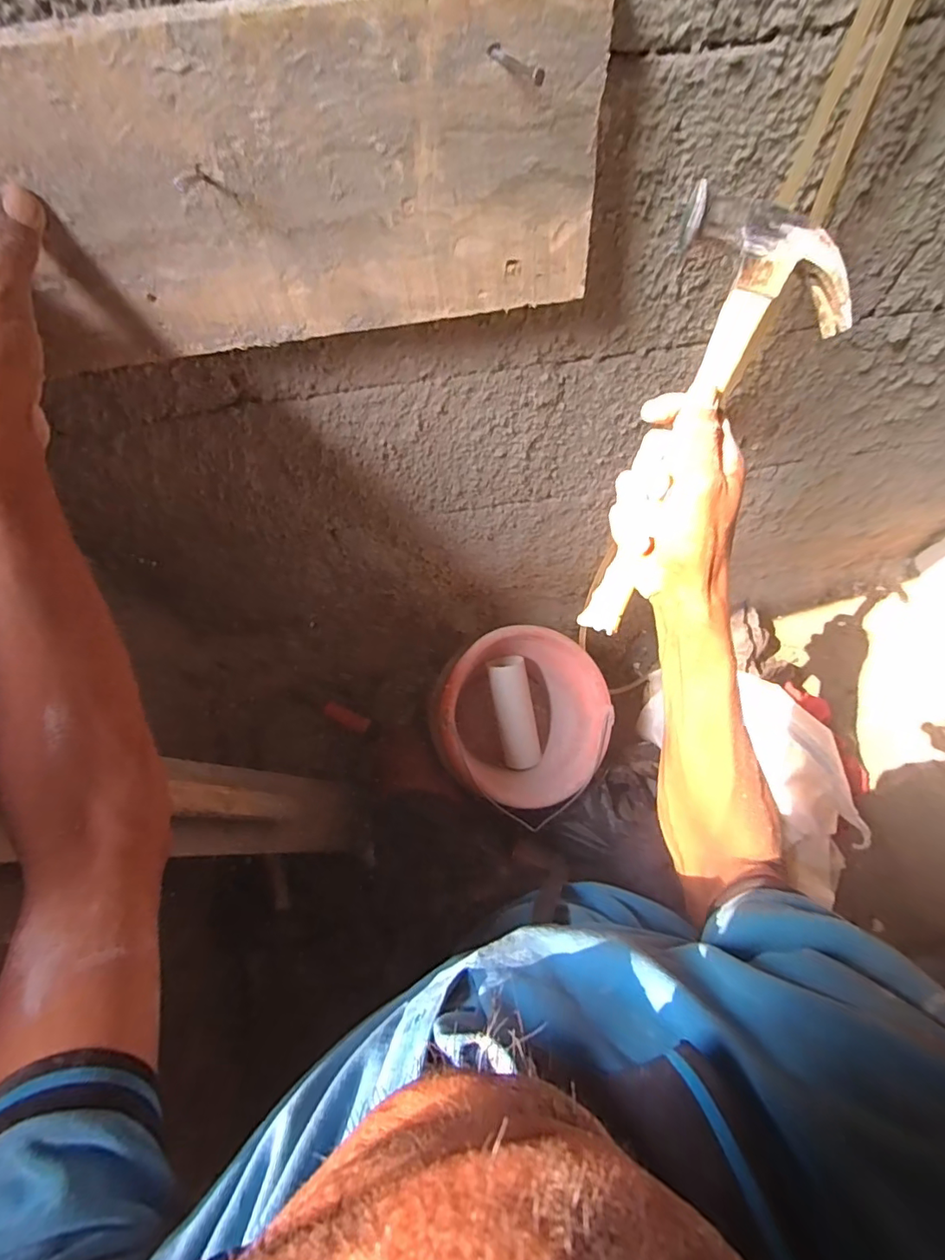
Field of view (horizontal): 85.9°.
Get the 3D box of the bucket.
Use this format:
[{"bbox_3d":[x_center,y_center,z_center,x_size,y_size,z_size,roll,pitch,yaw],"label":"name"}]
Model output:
[{"bbox_3d":[0.083,0.136,0.758,0.219,0.186,0.234,-1,66,2],"label":"bucket"}]

